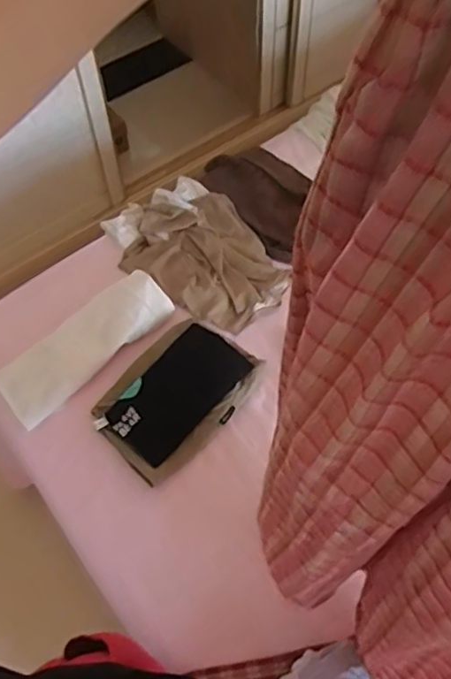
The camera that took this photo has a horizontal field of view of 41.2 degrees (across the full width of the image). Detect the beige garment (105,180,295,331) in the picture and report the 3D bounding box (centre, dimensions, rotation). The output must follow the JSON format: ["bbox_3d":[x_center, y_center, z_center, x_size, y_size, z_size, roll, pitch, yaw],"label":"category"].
[{"bbox_3d":[-0.049,-0.181,1.229,0.259,0.040,0.393,-36,64,-19],"label":"beige garment"}]

